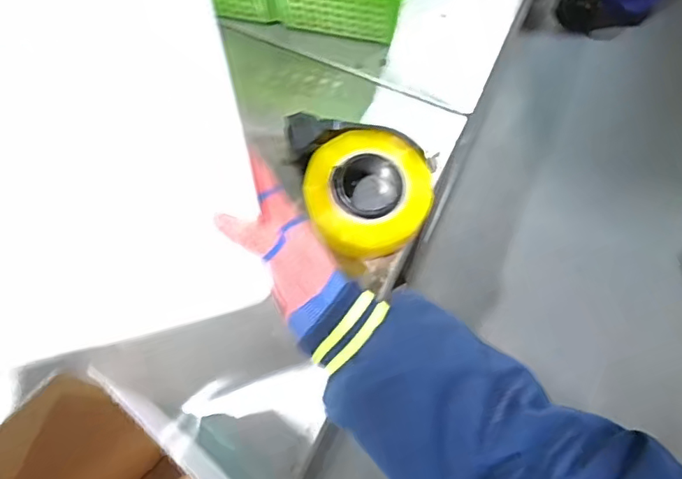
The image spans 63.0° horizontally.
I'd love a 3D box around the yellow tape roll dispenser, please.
[{"bbox_3d":[0.025,-0.062,0.614,0.133,0.068,0.161,-15,69,-6],"label":"yellow tape roll dispenser"}]

